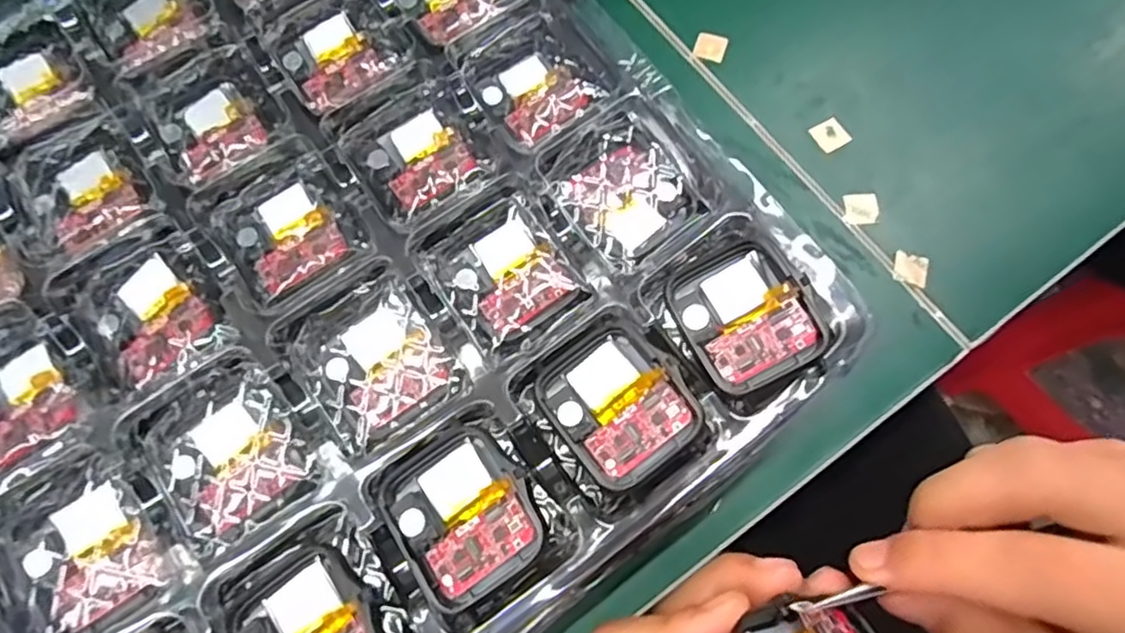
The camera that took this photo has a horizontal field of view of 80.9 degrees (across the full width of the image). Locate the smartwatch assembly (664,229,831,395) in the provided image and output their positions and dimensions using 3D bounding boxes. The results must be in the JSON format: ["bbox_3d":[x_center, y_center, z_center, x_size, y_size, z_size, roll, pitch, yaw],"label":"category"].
[{"bbox_3d":[0.054,-0.001,0.197,0.036,0.011,0.042,-24,73,-6],"label":"smartwatch assembly"}]

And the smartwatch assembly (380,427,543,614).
[{"bbox_3d":[-0.028,0.054,0.182,0.036,0.008,0.043,-31,74,-8],"label":"smartwatch assembly"}]

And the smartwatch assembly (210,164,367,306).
[{"bbox_3d":[-0.092,-0.028,0.222,0.040,0.007,0.043,-32,74,-8],"label":"smartwatch assembly"}]

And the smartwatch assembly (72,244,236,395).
[{"bbox_3d":[-0.132,0.001,0.213,0.036,0.010,0.048,-41,75,-11],"label":"smartwatch assembly"}]

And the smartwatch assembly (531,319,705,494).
[{"bbox_3d":[0.015,0.025,0.192,0.036,0.008,0.044,-35,74,-9],"label":"smartwatch assembly"}]

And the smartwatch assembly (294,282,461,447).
[{"bbox_3d":[-0.059,0.014,0.208,0.038,0.007,0.045,-34,74,-9],"label":"smartwatch assembly"}]

